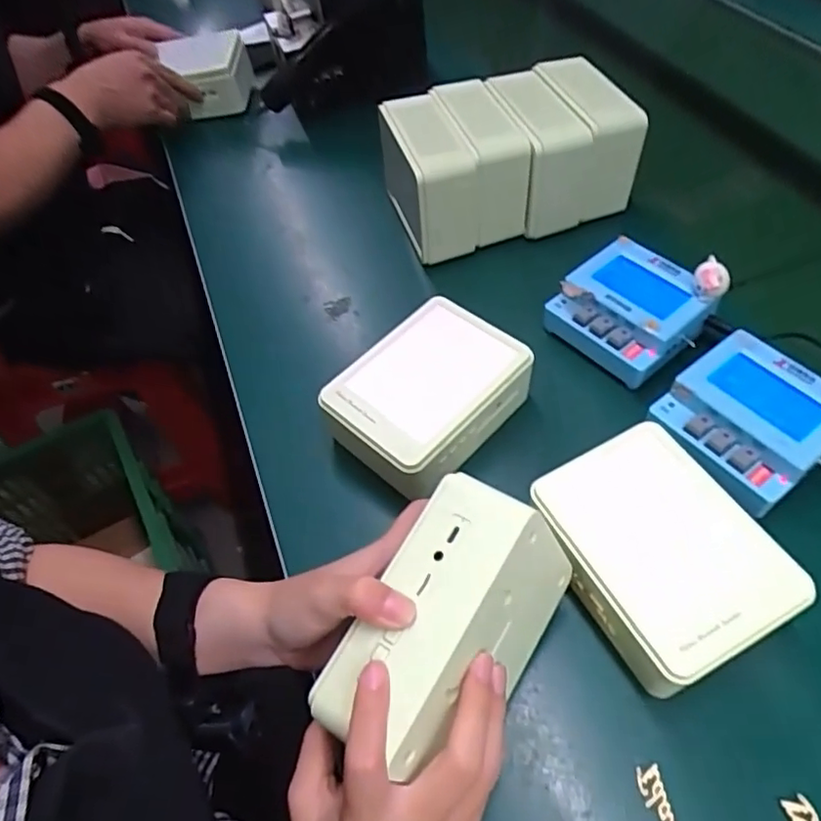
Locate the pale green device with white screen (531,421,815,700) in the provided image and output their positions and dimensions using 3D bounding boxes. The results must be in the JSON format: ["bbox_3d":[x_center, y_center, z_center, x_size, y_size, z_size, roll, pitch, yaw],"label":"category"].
[{"bbox_3d":[0.149,0.087,0.374,0.109,0.048,0.142,-24,55,-13],"label":"pale green device with white screen"}]

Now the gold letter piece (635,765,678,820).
[{"bbox_3d":[0.134,0.220,0.319,0.014,0.004,0.055,-7,53,-1],"label":"gold letter piece"}]

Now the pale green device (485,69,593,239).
[{"bbox_3d":[0.122,-0.259,0.602,0.060,0.099,0.134,-16,54,-7],"label":"pale green device"}]

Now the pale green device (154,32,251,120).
[{"bbox_3d":[-0.257,-0.436,0.788,0.092,0.074,0.094,-15,54,-6],"label":"pale green device"}]

